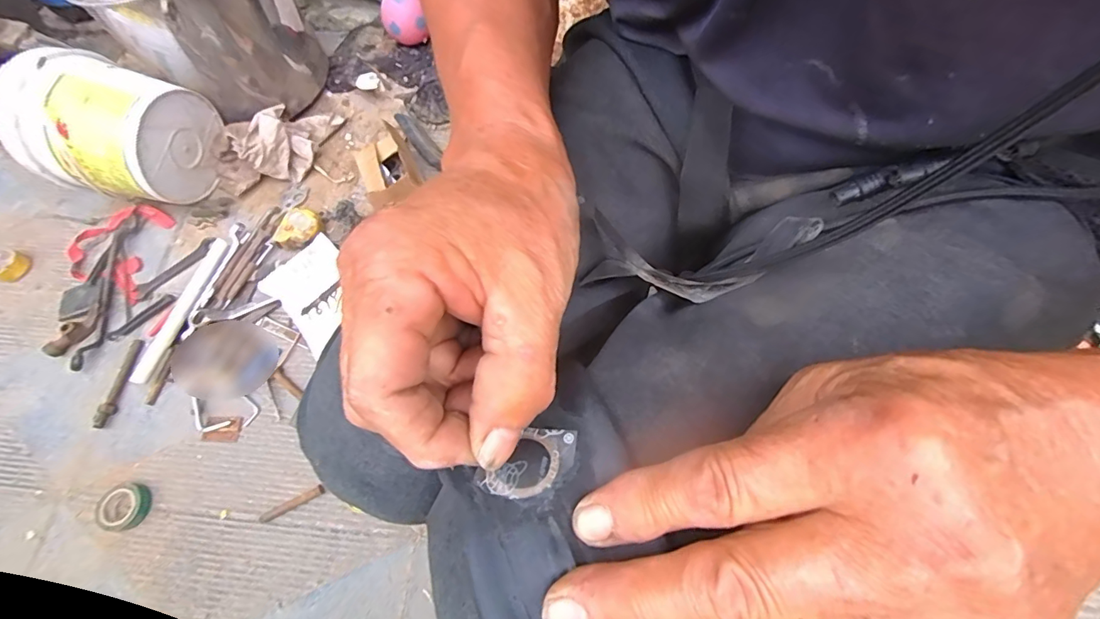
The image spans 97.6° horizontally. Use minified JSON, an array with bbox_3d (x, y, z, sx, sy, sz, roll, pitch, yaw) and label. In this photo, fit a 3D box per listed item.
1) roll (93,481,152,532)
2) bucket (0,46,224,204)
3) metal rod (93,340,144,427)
[{"bbox_3d":[-0.546,0.251,0.615,0.063,0.020,0.055,9,68,7],"label":"roll"},{"bbox_3d":[-0.649,-0.269,0.743,0.171,0.209,0.176,5,67,5],"label":"bucket"},{"bbox_3d":[-0.617,0.103,0.688,0.023,0.012,0.129,3,67,4],"label":"metal rod"}]

